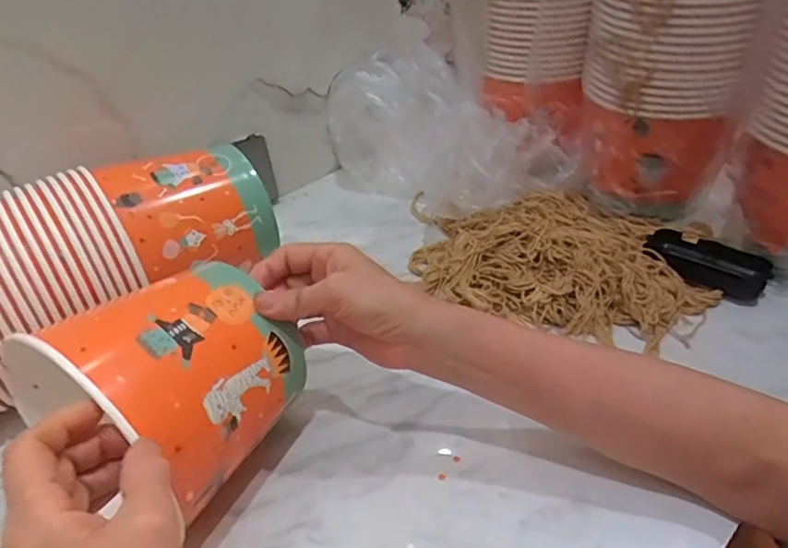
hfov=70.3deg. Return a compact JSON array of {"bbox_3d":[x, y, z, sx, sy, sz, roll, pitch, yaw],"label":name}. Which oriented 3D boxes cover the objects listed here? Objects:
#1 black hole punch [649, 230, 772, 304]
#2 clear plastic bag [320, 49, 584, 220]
[{"bbox_3d":[0.305,-0.011,0.551,0.050,0.025,0.109,-31,46,-29],"label":"black hole punch"},{"bbox_3d":[0.064,-0.163,0.672,0.171,0.145,0.249,-30,45,-29],"label":"clear plastic bag"}]

